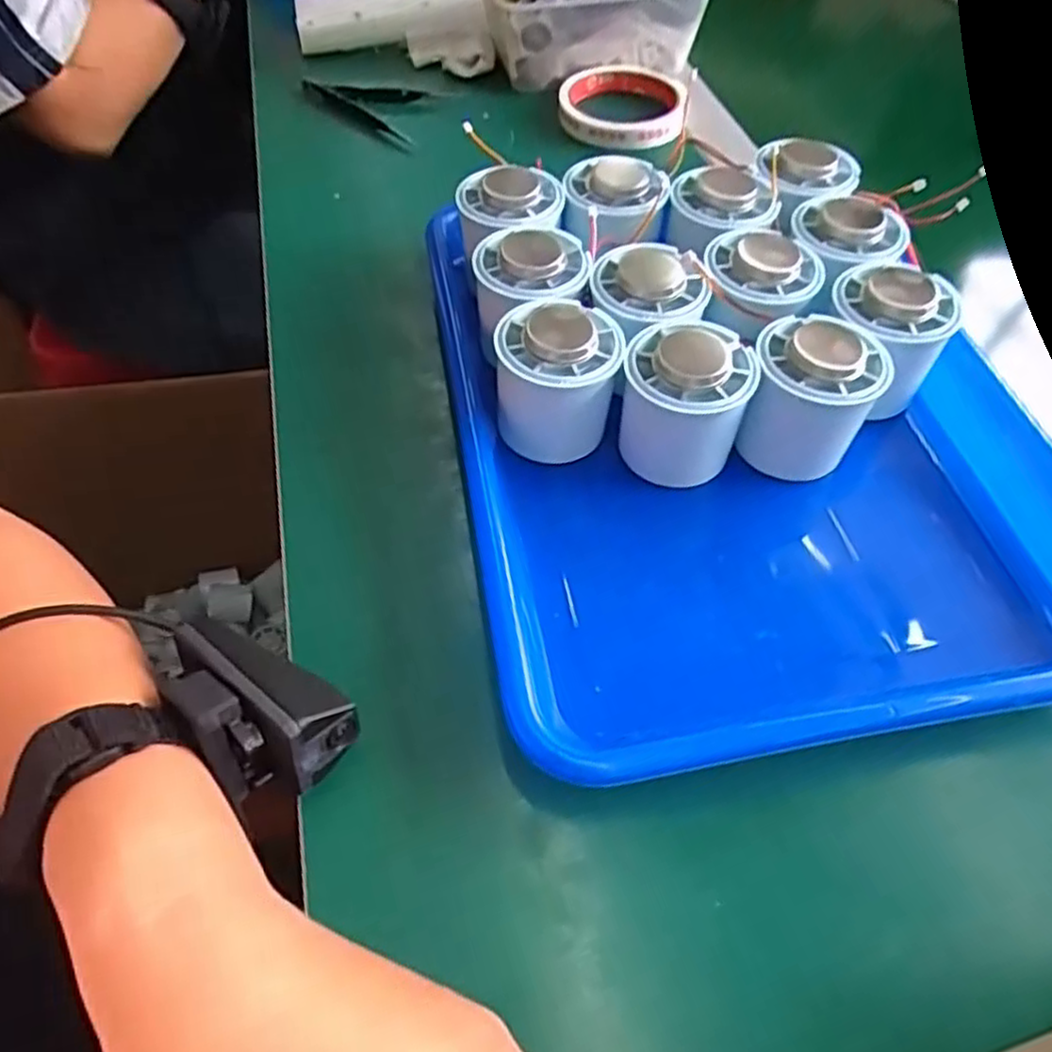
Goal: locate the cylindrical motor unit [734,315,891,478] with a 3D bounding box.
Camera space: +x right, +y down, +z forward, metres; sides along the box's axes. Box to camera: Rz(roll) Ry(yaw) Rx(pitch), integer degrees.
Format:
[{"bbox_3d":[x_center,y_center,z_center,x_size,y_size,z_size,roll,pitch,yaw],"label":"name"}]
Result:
[{"bbox_3d":[0.123,-0.056,0.316,0.051,0.055,0.048,1,53,-2],"label":"cylindrical motor unit"}]

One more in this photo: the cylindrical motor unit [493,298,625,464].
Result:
[{"bbox_3d":[0.013,-0.065,0.326,0.051,0.062,0.049,1,53,-2],"label":"cylindrical motor unit"}]

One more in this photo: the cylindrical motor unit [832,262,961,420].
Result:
[{"bbox_3d":[0.166,-0.088,0.340,0.050,0.055,0.052,1,53,-2],"label":"cylindrical motor unit"}]

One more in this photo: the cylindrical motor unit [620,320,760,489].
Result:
[{"bbox_3d":[0.070,-0.057,0.318,0.054,0.057,0.050,25,56,15],"label":"cylindrical motor unit"}]

